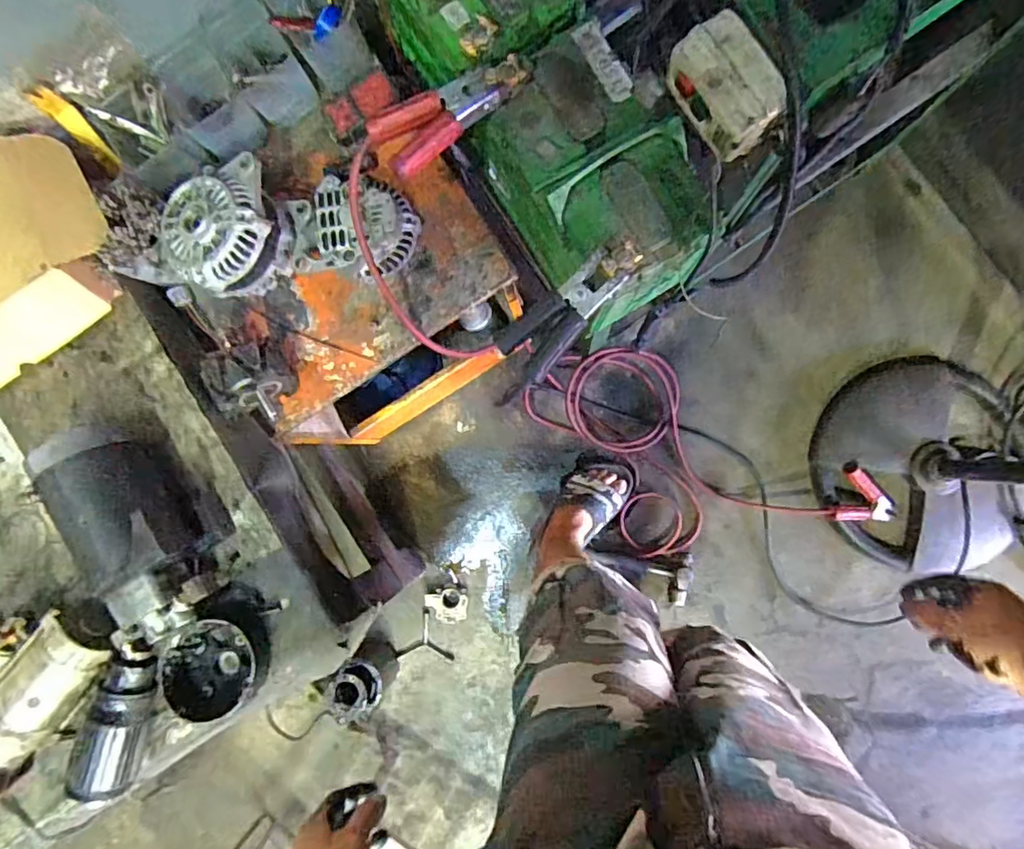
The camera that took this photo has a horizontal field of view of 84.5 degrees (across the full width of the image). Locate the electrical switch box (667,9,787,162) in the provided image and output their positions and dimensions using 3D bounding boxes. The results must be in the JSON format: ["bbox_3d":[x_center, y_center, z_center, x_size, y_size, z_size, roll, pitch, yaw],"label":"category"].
[{"bbox_3d":[0.188,-0.293,0.495,0.057,0.056,0.105,-34,86,4],"label":"electrical switch box"}]

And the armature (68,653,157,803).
[{"bbox_3d":[-0.472,0.356,0.679,0.067,0.061,0.168,13,90,5],"label":"armature"}]

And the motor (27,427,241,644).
[{"bbox_3d":[-0.438,0.121,0.659,0.127,0.117,0.249,-35,86,4],"label":"motor"}]

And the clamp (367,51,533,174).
[{"bbox_3d":[-0.066,-0.352,0.640,0.186,0.048,0.078,-33,86,4],"label":"clamp"}]

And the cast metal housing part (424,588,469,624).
[{"bbox_3d":[-0.142,0.394,1.222,0.088,0.016,0.073,1,89,5],"label":"cast metal housing part"}]

